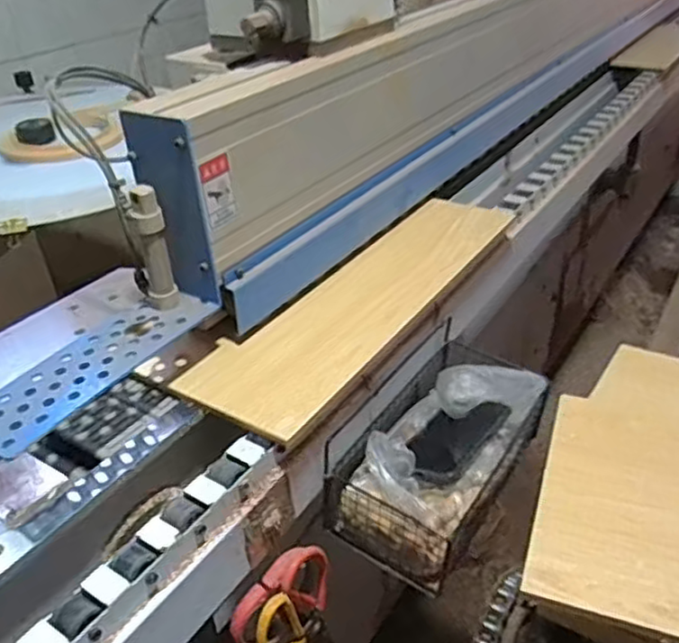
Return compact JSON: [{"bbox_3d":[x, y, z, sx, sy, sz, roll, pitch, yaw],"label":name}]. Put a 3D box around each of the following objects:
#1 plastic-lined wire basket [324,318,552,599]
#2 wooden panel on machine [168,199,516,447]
[{"bbox_3d":[0.110,0.131,0.712,0.135,0.130,0.257,20,41,30],"label":"plastic-lined wire basket"},{"bbox_3d":[0.037,-0.038,0.745,0.137,0.011,0.501,19,40,29],"label":"wooden panel on machine"}]

